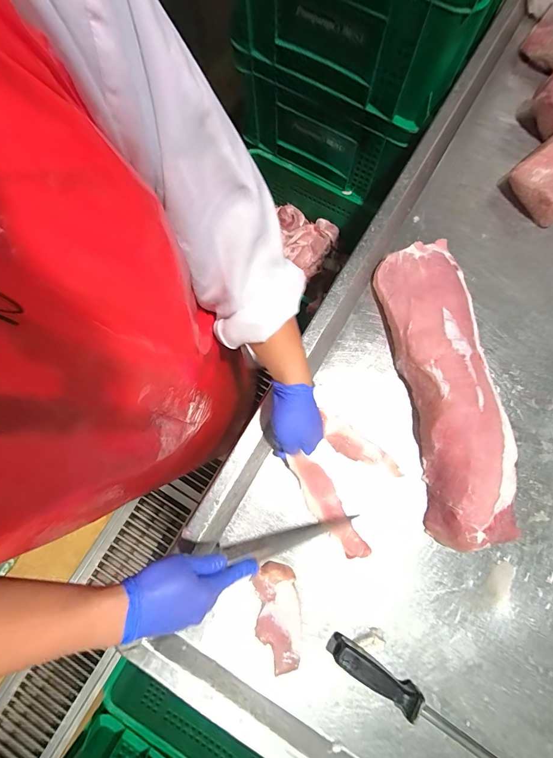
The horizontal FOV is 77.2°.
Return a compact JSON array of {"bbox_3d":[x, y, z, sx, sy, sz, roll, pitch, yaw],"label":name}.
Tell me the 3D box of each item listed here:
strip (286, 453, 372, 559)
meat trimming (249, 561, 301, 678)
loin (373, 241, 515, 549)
[{"bbox_3d":[0.075,0.187,0.510,0.044,0.023,0.170,-33,90,-8],"label":"strip"},{"bbox_3d":[0.002,0.334,0.483,0.061,0.017,0.136,-6,78,-3],"label":"meat trimming"},{"bbox_3d":[0.258,0.007,0.529,0.120,0.074,0.450,-8,78,-3],"label":"loin"}]

